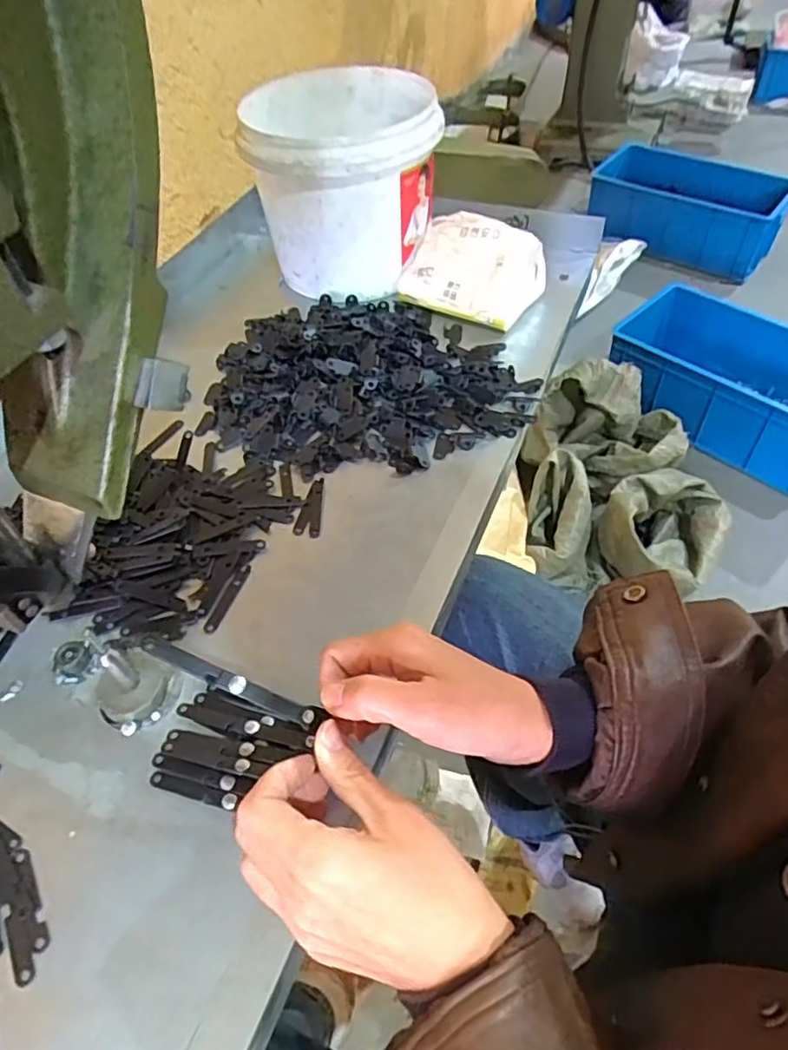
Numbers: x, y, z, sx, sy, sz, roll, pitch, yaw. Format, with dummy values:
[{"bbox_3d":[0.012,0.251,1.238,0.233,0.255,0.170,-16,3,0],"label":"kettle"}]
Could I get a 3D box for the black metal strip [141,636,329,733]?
[{"bbox_3d":[-0.076,0.074,0.302,0.092,0.005,0.009,24,55,-1],"label":"black metal strip"}]

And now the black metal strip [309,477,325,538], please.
[{"bbox_3d":[-0.057,-0.014,0.475,0.008,0.004,0.055,-2,52,2],"label":"black metal strip"}]

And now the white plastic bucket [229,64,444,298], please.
[{"bbox_3d":[-0.048,-0.342,0.634,0.169,0.138,0.188,-7,52,-2],"label":"white plastic bucket"}]

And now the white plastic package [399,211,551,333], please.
[{"bbox_3d":[0.071,-0.248,0.598,0.129,0.071,0.071,23,57,20],"label":"white plastic package"}]

